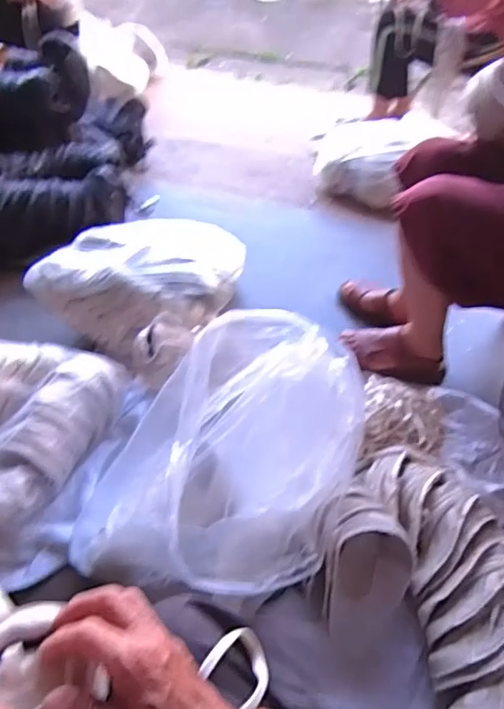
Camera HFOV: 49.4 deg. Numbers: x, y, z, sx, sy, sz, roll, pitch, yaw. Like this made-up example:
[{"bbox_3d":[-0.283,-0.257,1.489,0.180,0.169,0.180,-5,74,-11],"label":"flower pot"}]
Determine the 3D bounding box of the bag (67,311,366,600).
[{"bbox_3d":[-0.036,0.160,0.903,0.370,0.252,0.437,20,50,15],"label":"bag"}]

